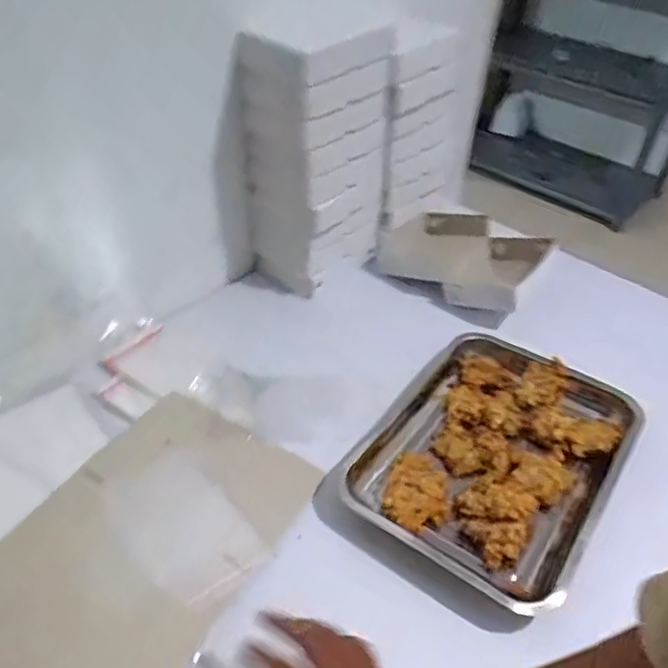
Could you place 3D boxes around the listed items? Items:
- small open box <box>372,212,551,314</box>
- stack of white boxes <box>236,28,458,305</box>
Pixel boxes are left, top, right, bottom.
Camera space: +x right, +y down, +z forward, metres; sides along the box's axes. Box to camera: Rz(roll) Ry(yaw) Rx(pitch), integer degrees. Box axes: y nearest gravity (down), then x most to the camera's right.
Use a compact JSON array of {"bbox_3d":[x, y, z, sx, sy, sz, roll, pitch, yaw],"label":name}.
[{"bbox_3d":[0.212,-0.122,1.034,0.250,0.076,0.180,28,47,25],"label":"small open box"},{"bbox_3d":[0.017,-0.260,0.930,0.297,0.353,0.115,-29,51,-31],"label":"stack of white boxes"}]

